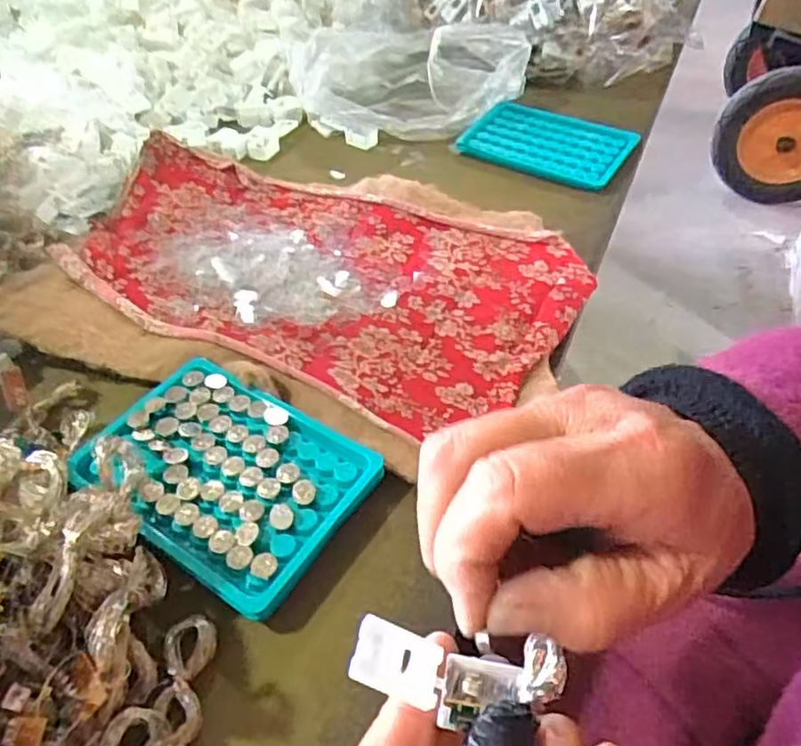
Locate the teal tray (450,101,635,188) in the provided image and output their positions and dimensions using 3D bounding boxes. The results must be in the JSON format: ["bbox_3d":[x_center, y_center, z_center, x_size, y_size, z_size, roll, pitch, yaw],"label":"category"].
[{"bbox_3d":[0.127,-0.196,0.560,0.130,0.017,0.091,26,52,23],"label":"teal tray"}]

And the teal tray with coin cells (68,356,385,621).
[{"bbox_3d":[-0.087,0.046,0.324,0.134,0.015,0.096,26,52,23],"label":"teal tray with coin cells"}]

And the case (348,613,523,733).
[{"bbox_3d":[0.010,0.092,0.200,0.052,0.009,0.023,20,48,-9],"label":"case"}]

